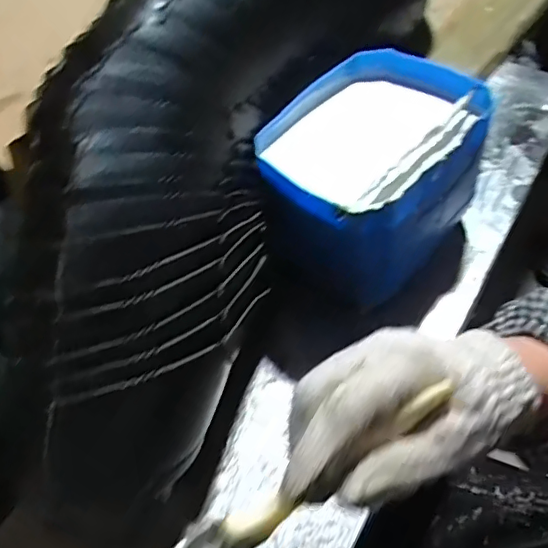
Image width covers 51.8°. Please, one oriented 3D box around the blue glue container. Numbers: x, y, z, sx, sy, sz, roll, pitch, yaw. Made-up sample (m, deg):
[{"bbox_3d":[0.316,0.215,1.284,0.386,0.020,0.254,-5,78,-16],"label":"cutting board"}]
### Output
[{"bbox_3d":[0.082,-0.089,0.490,0.151,0.110,0.218,32,61,24],"label":"blue glue container"}]

